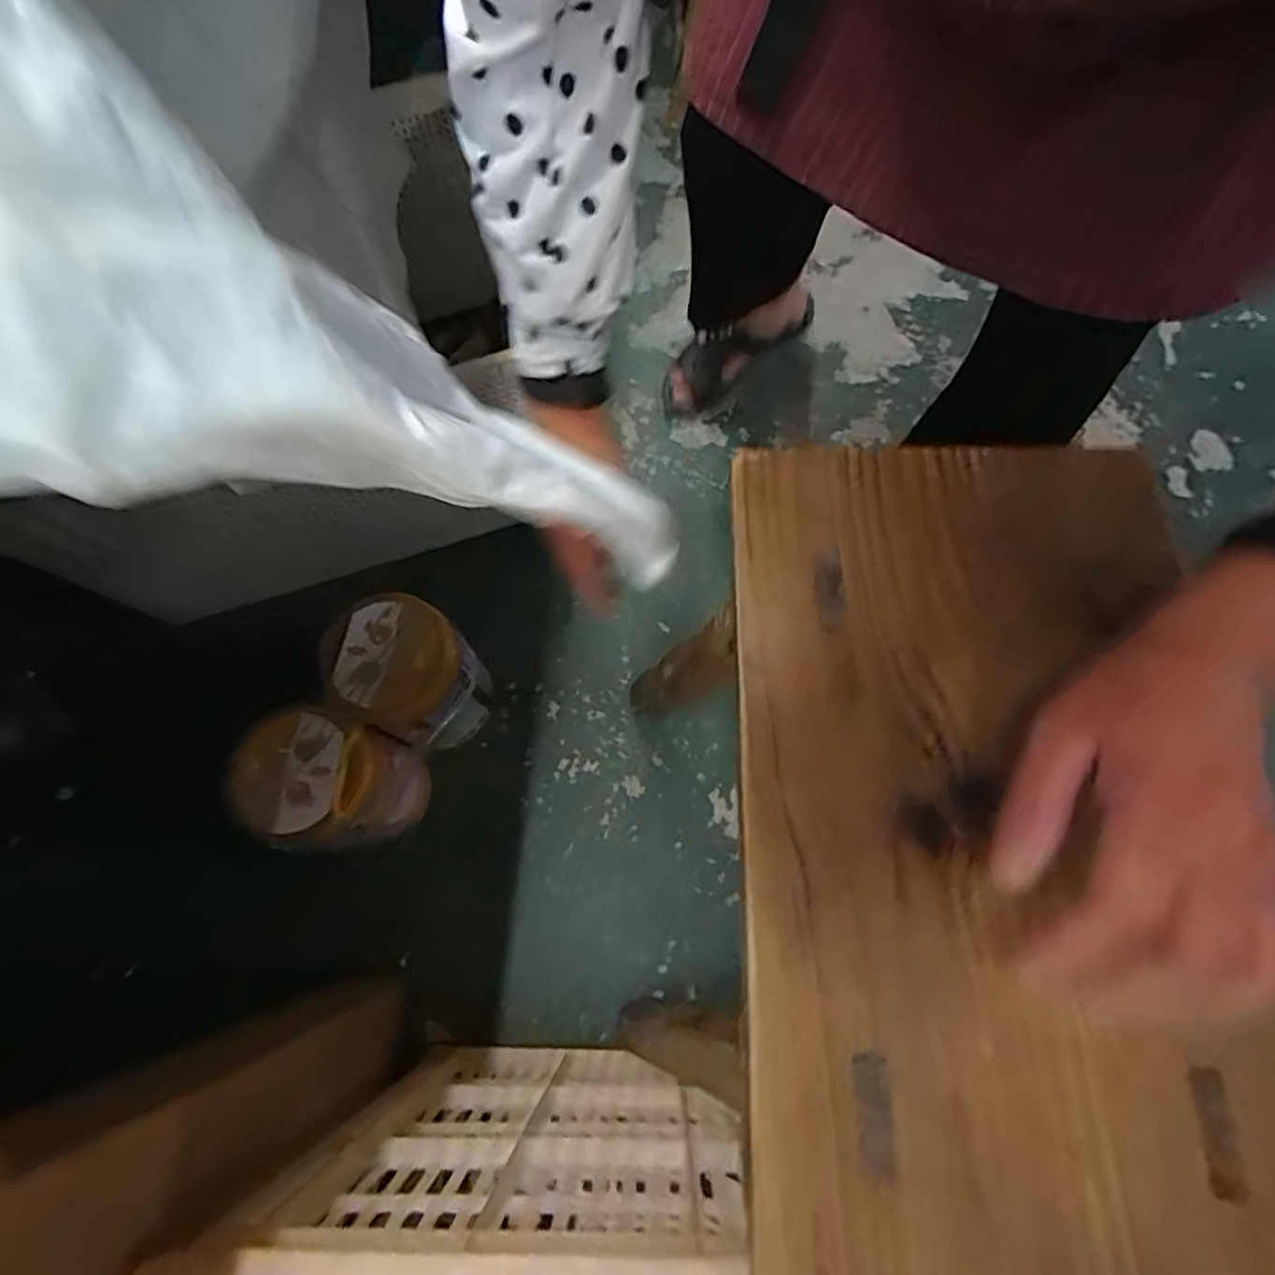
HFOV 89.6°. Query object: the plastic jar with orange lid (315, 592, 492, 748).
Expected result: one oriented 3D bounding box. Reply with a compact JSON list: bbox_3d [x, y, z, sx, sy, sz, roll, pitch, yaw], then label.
[{"bbox_3d":[-0.242,0.051,0.704,0.120,0.191,0.122,0,70,1],"label":"plastic jar with orange lid"}]

